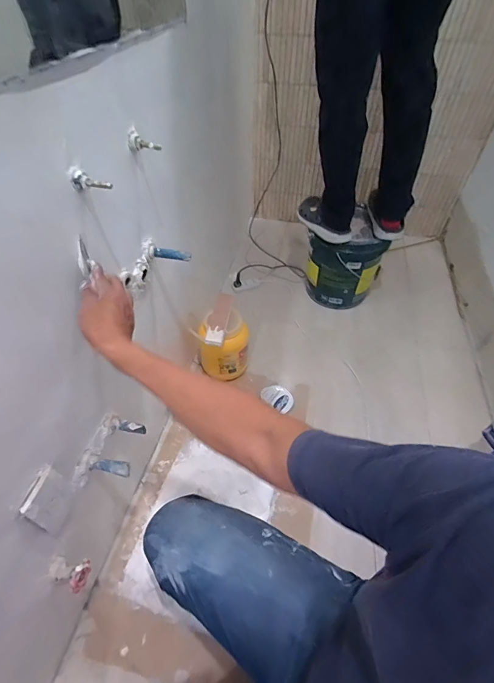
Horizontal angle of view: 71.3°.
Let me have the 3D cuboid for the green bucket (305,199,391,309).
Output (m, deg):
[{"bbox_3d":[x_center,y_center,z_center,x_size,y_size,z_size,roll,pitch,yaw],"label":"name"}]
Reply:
[{"bbox_3d":[0.378,-0.310,1.358,0.270,0.330,0.274,14,49,12],"label":"green bucket"}]

